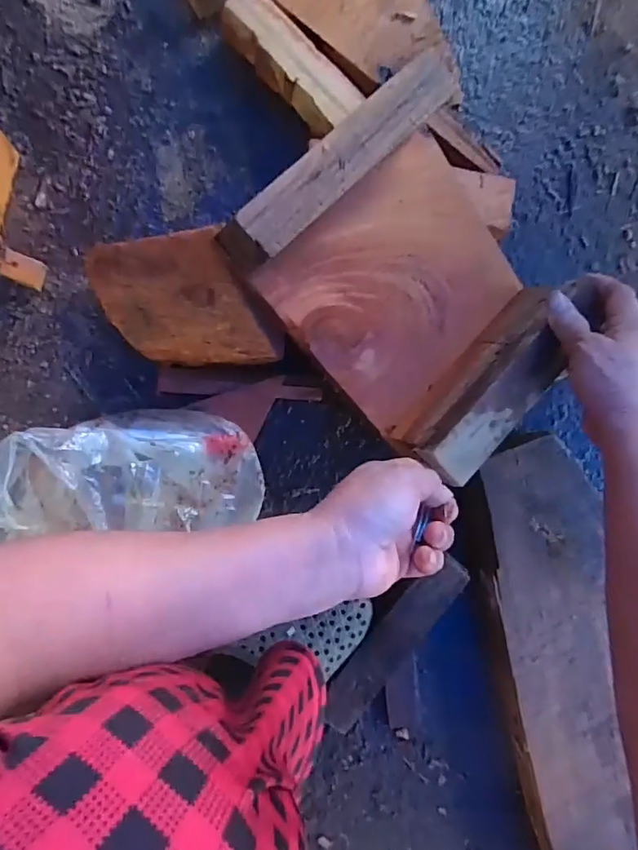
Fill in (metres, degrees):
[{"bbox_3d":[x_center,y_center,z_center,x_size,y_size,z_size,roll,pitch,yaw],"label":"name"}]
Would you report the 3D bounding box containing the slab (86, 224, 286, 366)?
[{"bbox_3d":[-0.110,-0.095,0.431,0.164,0.028,0.111,-1,111,20],"label":"slab"}]

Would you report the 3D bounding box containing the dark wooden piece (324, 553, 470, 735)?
[{"bbox_3d":[0.067,0.197,0.481,0.045,0.011,0.182,40,92,-10],"label":"dark wooden piece"}]

